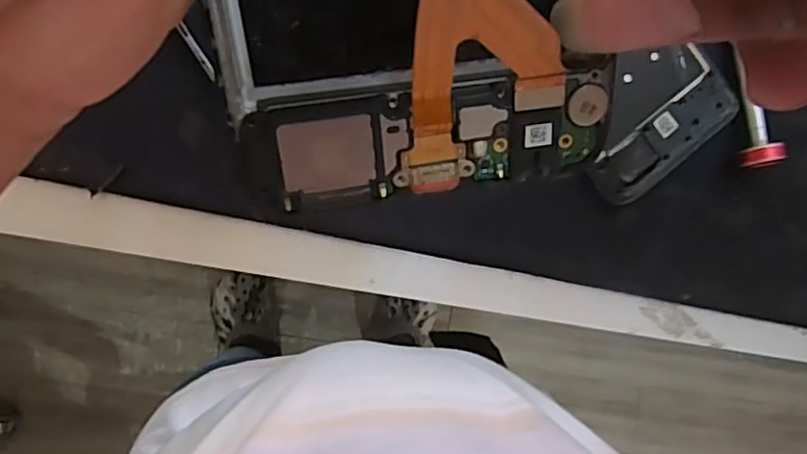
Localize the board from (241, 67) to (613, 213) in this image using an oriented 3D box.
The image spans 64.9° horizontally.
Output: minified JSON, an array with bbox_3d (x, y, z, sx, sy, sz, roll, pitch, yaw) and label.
[{"bbox_3d":[0.006,-0.016,0.116,0.066,0.004,0.019,-9,118,-9],"label":"board"}]

